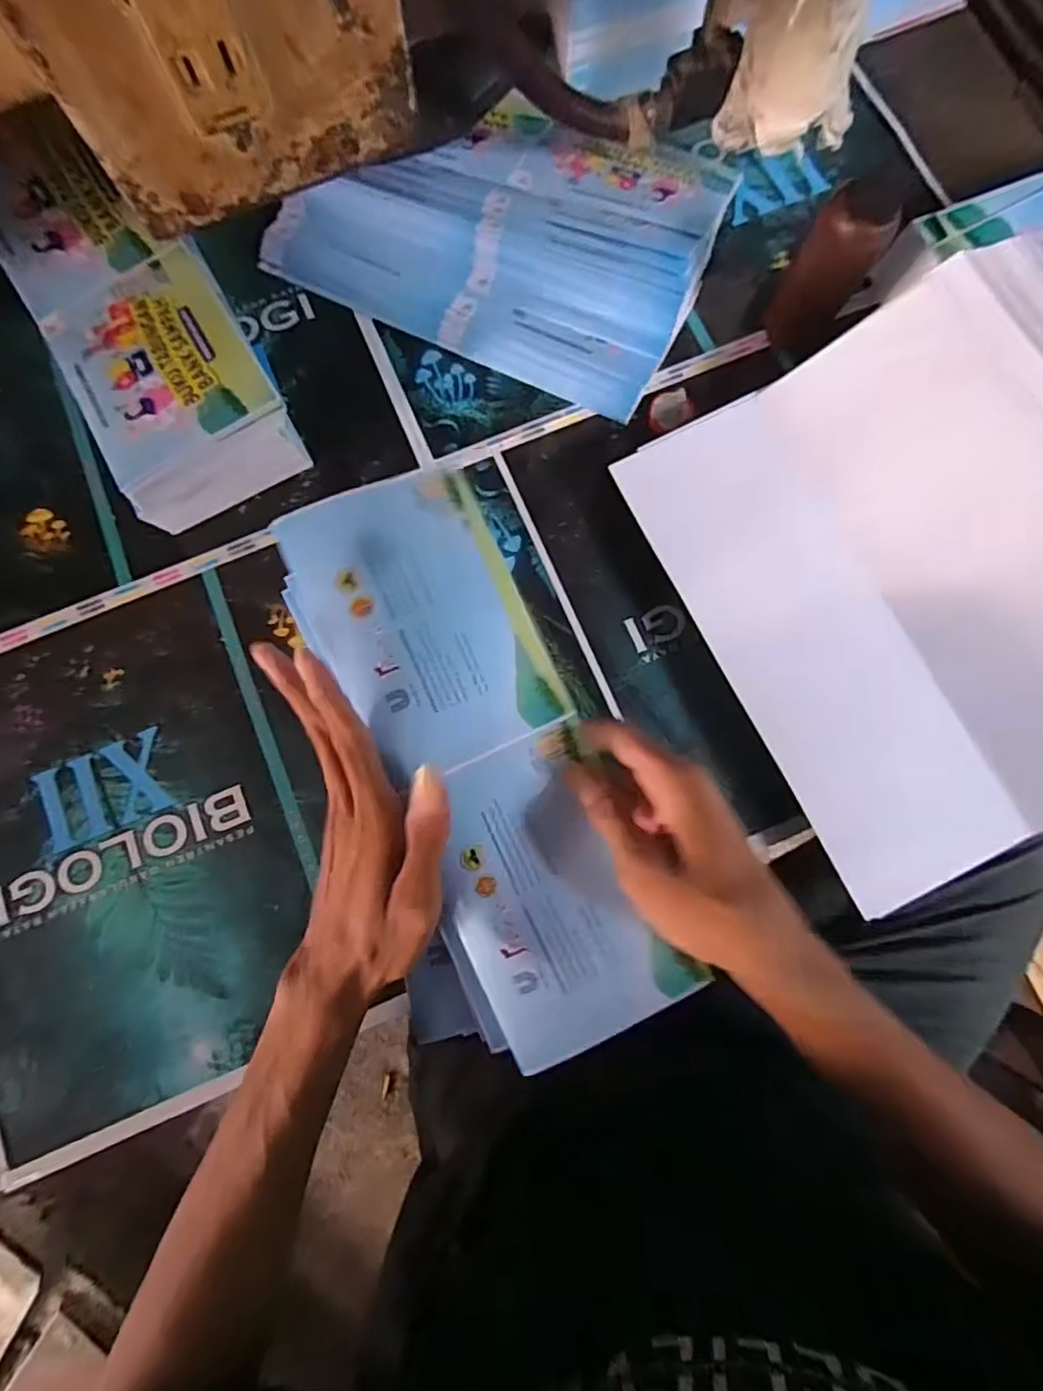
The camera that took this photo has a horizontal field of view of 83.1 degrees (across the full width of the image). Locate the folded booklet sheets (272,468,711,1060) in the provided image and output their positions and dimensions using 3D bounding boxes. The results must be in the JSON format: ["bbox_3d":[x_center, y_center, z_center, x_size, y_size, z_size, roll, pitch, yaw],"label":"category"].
[{"bbox_3d":[-0.027,0.034,0.302,0.125,0.025,0.298,-22,87,-13],"label":"folded booklet sheets"}]

